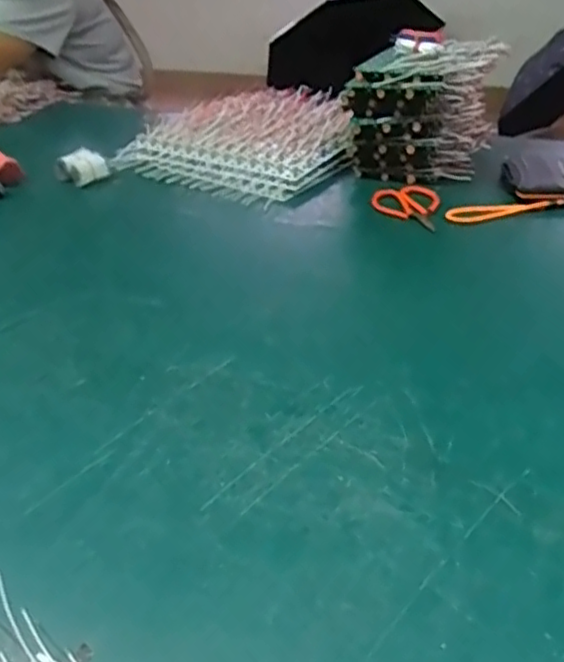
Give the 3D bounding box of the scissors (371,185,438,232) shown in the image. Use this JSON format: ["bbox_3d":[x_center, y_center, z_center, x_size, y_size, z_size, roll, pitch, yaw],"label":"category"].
[{"bbox_3d":[0.151,-0.150,0.801,0.076,0.012,0.116,-3,32,-1],"label":"scissors"}]

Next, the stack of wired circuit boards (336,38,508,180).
[{"bbox_3d":[0.182,-0.282,0.870,0.192,0.161,0.143,4,33,10],"label":"stack of wired circuit boards"}]

